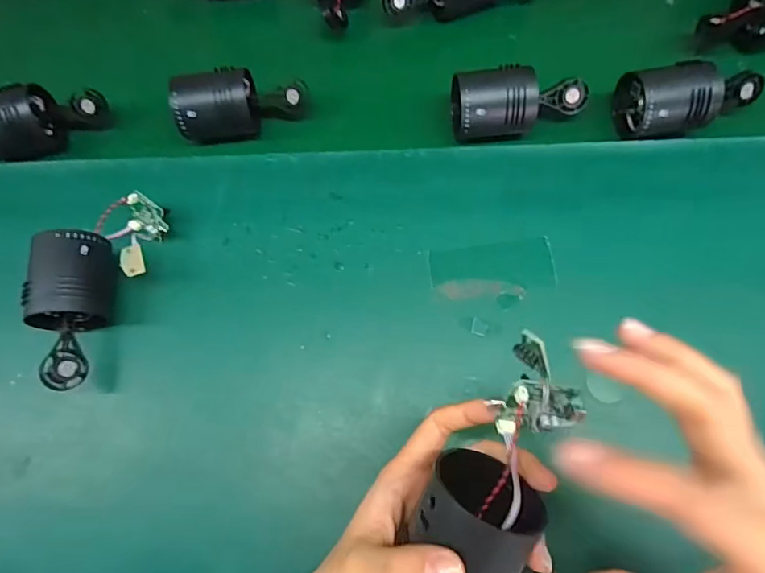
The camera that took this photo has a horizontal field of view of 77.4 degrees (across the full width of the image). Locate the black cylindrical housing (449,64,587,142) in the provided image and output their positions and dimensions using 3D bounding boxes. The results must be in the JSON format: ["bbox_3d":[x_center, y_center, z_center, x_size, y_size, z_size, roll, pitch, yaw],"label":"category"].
[{"bbox_3d":[0.119,-0.155,0.416,0.119,0.049,0.058,0,70,0],"label":"black cylindrical housing"}]

